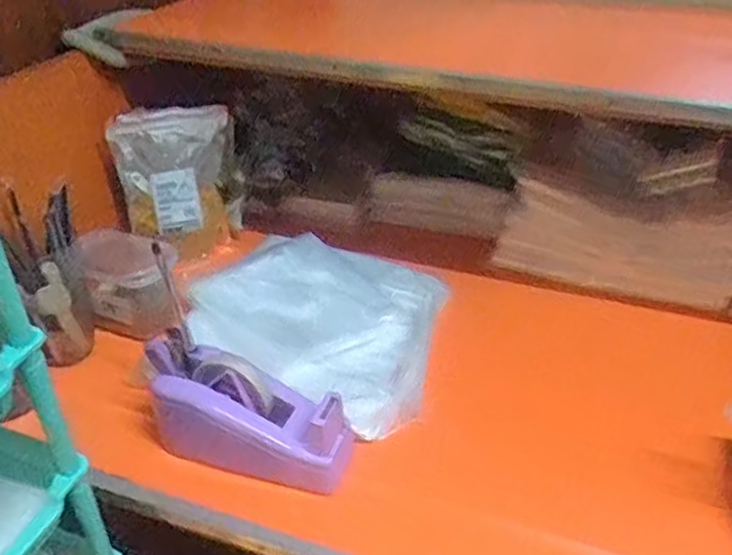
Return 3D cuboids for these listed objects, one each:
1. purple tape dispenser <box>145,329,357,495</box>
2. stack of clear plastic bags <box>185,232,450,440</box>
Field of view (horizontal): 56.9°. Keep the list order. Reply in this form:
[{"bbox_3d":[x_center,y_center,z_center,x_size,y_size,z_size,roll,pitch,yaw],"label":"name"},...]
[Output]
[{"bbox_3d":[-0.115,0.133,0.679,0.205,0.122,0.073,10,35,13],"label":"purple tape dispenser"},{"bbox_3d":[-0.053,0.051,0.856,0.312,0.062,0.268,16,37,22],"label":"stack of clear plastic bags"}]

